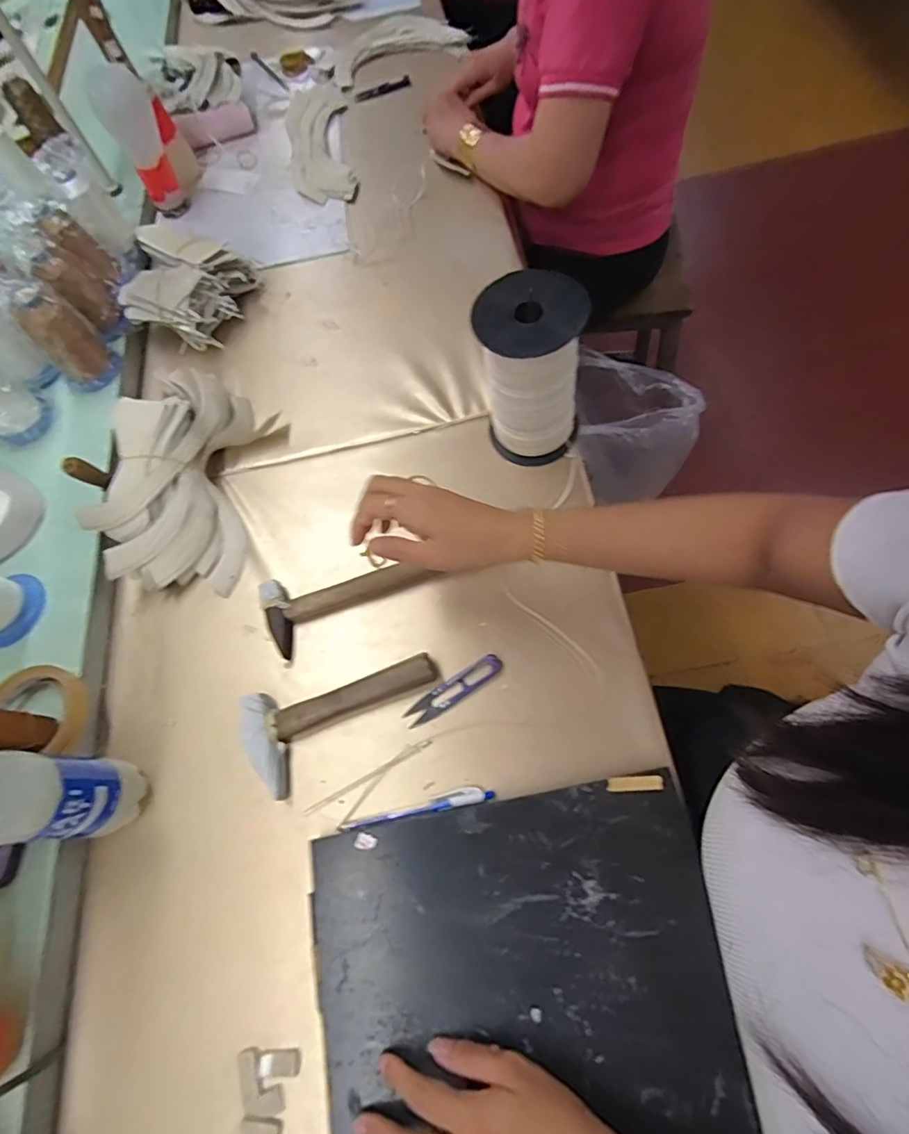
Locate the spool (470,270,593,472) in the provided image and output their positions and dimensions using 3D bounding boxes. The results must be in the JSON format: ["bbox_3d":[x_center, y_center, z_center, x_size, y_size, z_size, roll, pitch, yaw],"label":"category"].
[{"bbox_3d":[0.075,-0.185,0.526,0.095,0.168,0.092,-2,67,7],"label":"spool"}]

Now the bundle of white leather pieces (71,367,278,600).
[{"bbox_3d":[-0.310,-0.112,0.602,0.162,0.068,0.266,3,68,9],"label":"bundle of white leather pieces"}]

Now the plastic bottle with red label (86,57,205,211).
[{"bbox_3d":[-0.449,-0.632,0.785,0.085,0.166,0.095,-25,66,-3],"label":"plastic bottle with red label"}]

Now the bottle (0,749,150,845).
[{"bbox_3d":[-0.320,0.178,0.413,0.056,0.206,0.065,-2,67,7],"label":"bottle"}]

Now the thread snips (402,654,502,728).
[{"bbox_3d":[-0.001,0.114,0.501,0.100,0.015,0.022,-32,67,-7],"label":"thread snips"}]

